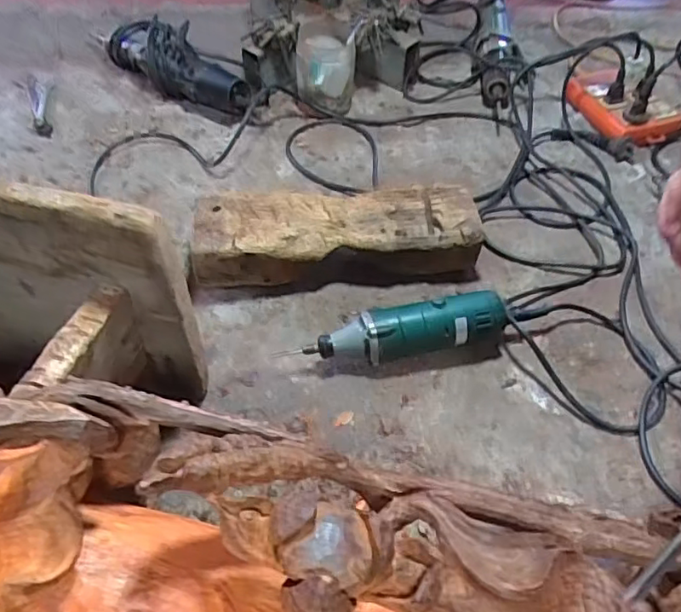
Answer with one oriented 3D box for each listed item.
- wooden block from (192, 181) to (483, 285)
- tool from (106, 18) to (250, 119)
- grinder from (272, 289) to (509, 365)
[{"bbox_3d":[-0.004,-0.080,0.702,0.324,0.084,0.099,-4,48,-5],"label":"wooden block"},{"bbox_3d":[-0.283,-0.401,0.962,0.311,0.091,0.080,36,57,27],"label":"tool"},{"bbox_3d":[0.061,0.031,0.608,0.223,0.059,0.049,-8,49,-8],"label":"grinder"}]

